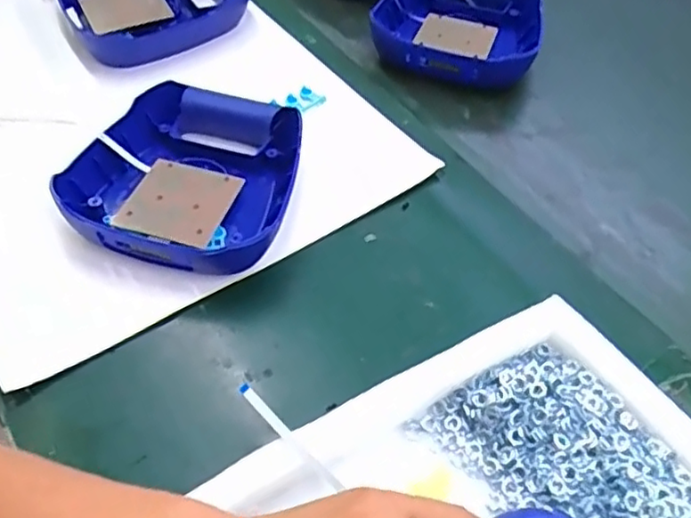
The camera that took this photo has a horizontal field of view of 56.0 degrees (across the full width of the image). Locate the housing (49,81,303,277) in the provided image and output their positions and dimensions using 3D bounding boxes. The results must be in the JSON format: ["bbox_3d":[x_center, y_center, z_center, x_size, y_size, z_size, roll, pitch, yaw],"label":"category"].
[{"bbox_3d":[-0.123,-0.069,0.520,0.175,0.052,0.175,3,52,-4],"label":"housing"}]

